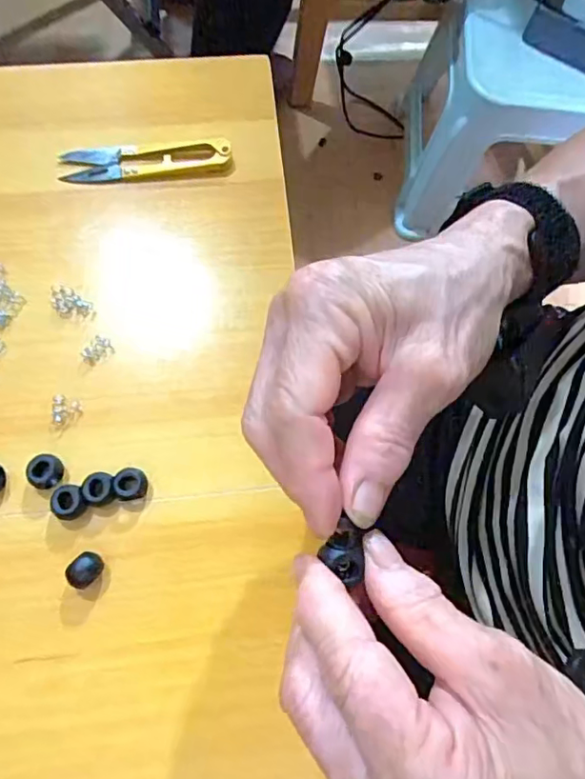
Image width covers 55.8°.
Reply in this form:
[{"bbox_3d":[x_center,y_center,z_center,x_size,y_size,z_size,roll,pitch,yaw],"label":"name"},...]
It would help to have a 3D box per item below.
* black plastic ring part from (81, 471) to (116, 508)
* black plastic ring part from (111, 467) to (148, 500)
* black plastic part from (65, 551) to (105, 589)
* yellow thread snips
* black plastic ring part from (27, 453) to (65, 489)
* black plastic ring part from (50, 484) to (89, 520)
[{"bbox_3d":[-0.100,0.052,0.288,0.015,0.013,0.018,-12,74,-6],"label":"black plastic ring part"},{"bbox_3d":[-0.085,0.050,0.290,0.016,0.013,0.017,1,73,-2],"label":"black plastic ring part"},{"bbox_3d":[-0.103,0.090,0.277,0.014,0.014,0.017,38,75,9],"label":"black plastic part"},{"bbox_3d":[-0.093,-0.148,0.352,0.106,0.008,0.024,-10,74,-5],"label":"yellow thread snips"},{"bbox_3d":[-0.129,0.043,0.290,0.014,0.013,0.017,10,73,1],"label":"black plastic ring part"},{"bbox_3d":[-0.115,0.058,0.285,0.017,0.013,0.017,1,73,-2],"label":"black plastic ring part"}]

